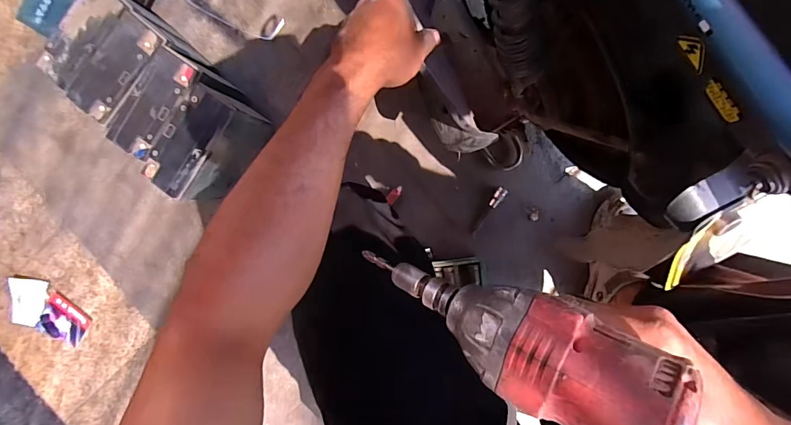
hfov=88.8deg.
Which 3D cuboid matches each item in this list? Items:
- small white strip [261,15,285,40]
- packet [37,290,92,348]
[{"bbox_3d":[-0.240,-0.357,0.779,0.036,0.007,0.052,37,94,5],"label":"small white strip"},{"bbox_3d":[-0.695,0.226,0.847,0.104,0.014,0.083,31,94,5],"label":"packet"}]

